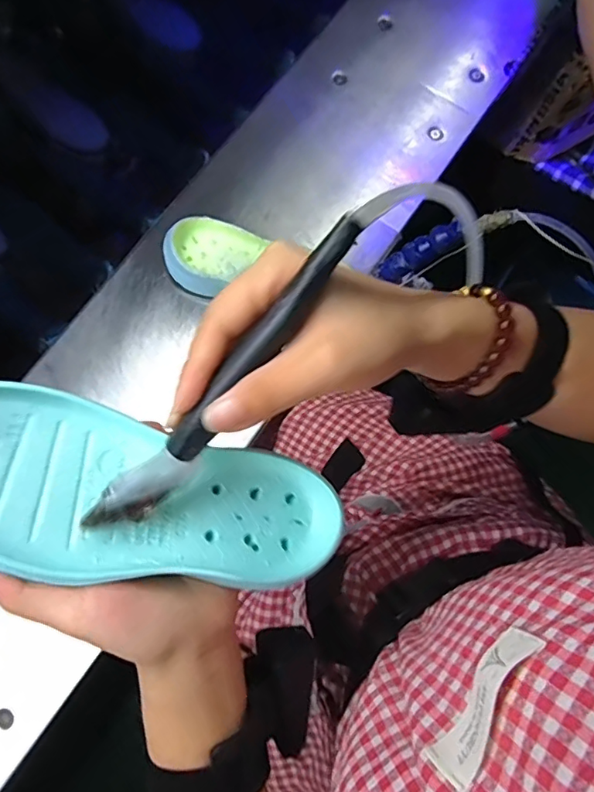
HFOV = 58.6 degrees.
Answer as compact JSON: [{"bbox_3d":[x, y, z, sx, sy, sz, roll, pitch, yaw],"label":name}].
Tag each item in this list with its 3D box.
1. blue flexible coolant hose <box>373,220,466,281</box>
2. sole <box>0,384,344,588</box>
[{"bbox_3d":[0.117,-0.138,0.512,0.018,0.108,0.024,15,72,-29],"label":"blue flexible coolant hose"},{"bbox_3d":[-0.070,0.049,0.247,0.183,0.024,0.073,16,73,-20],"label":"sole"}]

